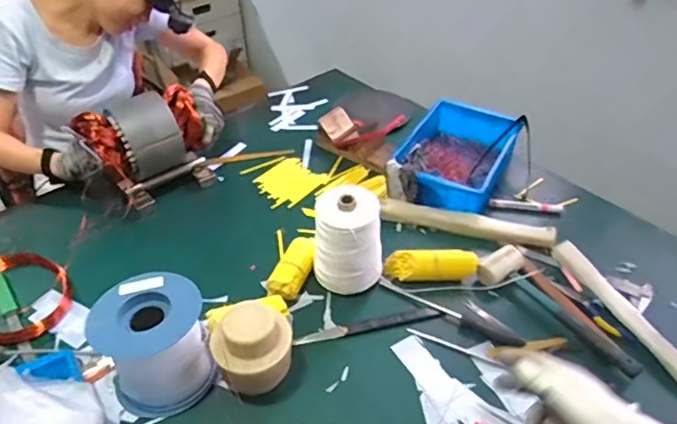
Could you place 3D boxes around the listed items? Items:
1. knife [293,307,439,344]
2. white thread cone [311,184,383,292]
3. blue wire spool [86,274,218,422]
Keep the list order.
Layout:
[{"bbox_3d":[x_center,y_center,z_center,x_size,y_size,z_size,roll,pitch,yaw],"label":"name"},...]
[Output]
[{"bbox_3d":[0.048,0.184,0.877,0.233,0.014,0.023,-9,42,-9],"label":"knife"},{"bbox_3d":[0.018,0.053,0.902,0.115,0.164,0.090,-2,42,-1],"label":"white thread cone"},{"bbox_3d":[-0.264,0.188,0.778,0.146,0.134,0.145,-18,45,-18],"label":"blue wire spool"}]

